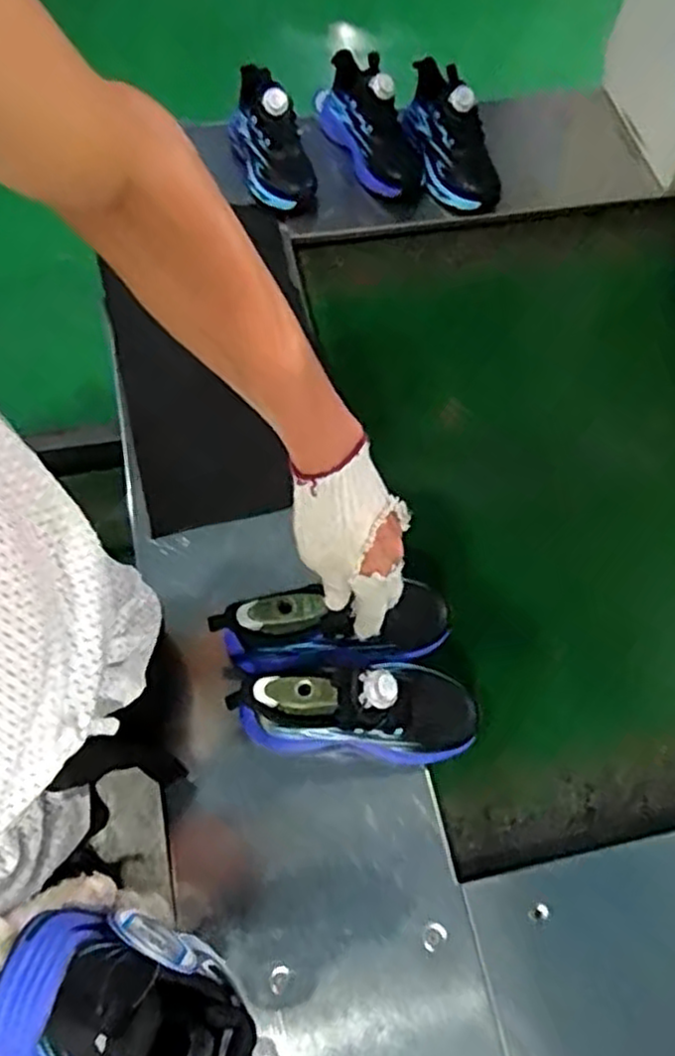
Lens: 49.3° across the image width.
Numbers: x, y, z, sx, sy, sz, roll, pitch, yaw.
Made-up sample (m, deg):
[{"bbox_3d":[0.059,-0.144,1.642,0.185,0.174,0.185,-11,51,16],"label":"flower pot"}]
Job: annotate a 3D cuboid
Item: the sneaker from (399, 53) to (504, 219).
[{"bbox_3d":[0.146,-0.526,0.979,0.082,0.083,0.221,-22,92,-13],"label":"sneaker"}]

